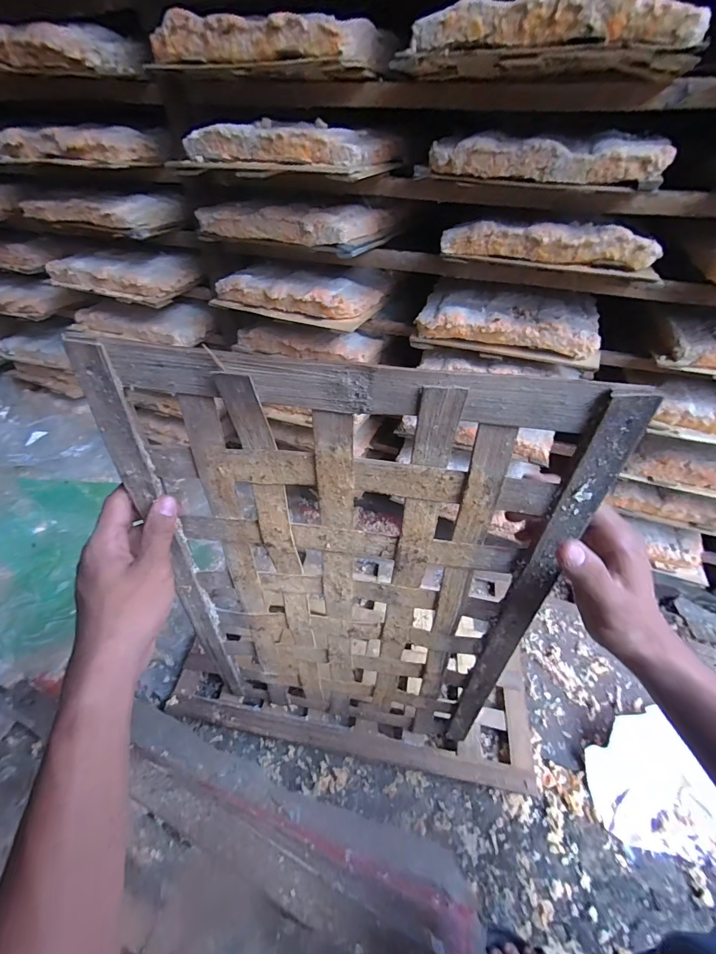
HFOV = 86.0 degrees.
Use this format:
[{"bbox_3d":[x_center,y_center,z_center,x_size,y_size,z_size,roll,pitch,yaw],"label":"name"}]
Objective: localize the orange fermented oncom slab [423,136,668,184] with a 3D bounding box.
[{"bbox_3d":[0.180,-0.315,0.377,0.210,0.033,0.071,15,46,13],"label":"orange fermented oncom slab"}]

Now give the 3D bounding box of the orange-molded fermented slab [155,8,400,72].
[{"bbox_3d":[-0.087,-0.446,0.395,0.209,0.032,0.124,22,48,19],"label":"orange-molded fermented slab"}]

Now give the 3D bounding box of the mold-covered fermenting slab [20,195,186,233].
[{"bbox_3d":[-0.376,-0.398,0.566,0.216,0.031,0.097,15,46,12],"label":"mold-covered fermenting slab"}]

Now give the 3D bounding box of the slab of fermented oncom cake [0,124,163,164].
[{"bbox_3d":[-0.369,-0.441,0.503,0.210,0.034,0.067,15,46,12],"label":"slab of fermented oncom cake"}]

